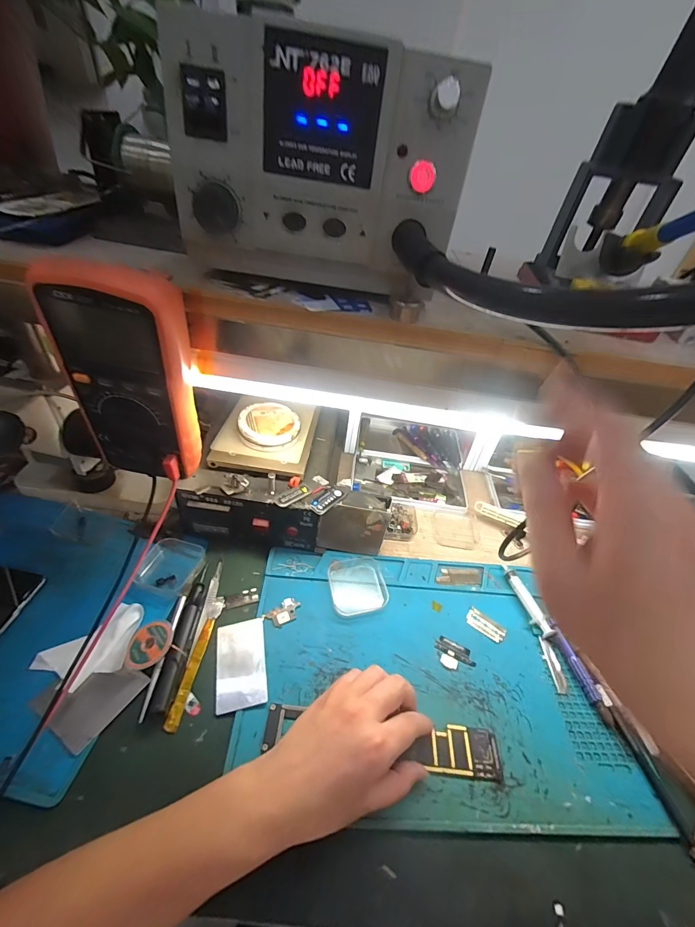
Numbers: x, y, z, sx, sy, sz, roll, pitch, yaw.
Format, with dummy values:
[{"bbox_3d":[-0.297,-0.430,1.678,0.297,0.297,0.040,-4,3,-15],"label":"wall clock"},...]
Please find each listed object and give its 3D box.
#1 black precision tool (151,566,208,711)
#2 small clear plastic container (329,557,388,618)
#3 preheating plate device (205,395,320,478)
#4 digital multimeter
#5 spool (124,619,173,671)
[{"bbox_3d":[-0.163,0.165,0.371,0.014,0.011,0.141,4,41,-4],"label":"black precision tool"},{"bbox_3d":[0.012,0.140,0.429,0.063,0.008,0.068,-4,43,-13],"label":"small clear plastic container"},{"bbox_3d":[-0.099,-0.045,0.464,0.110,0.046,0.128,8,41,0],"label":"preheating plate device"},{"bbox_3d":[-0.160,-0.061,0.290,0.087,0.170,0.060,17,42,10],"label":"digital multimeter"},{"bbox_3d":[-0.188,0.171,0.353,0.042,0.010,0.039,4,41,-4],"label":"spool"}]

